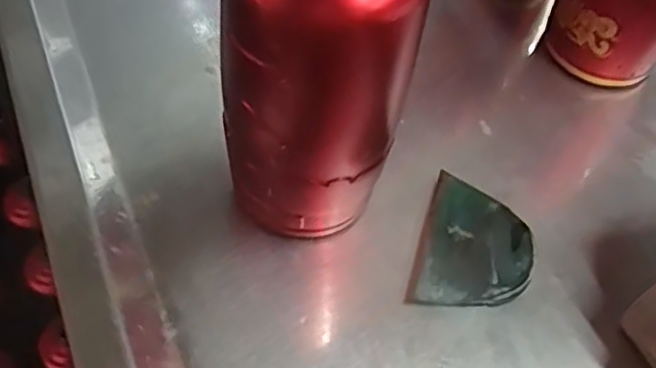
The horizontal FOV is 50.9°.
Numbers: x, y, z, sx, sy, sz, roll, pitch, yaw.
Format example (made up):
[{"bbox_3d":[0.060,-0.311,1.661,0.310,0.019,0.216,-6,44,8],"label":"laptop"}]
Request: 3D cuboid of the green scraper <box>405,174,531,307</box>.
[{"bbox_3d":[0.079,0.035,0.369,0.057,0.011,0.080,16,54,7],"label":"green scraper"}]

